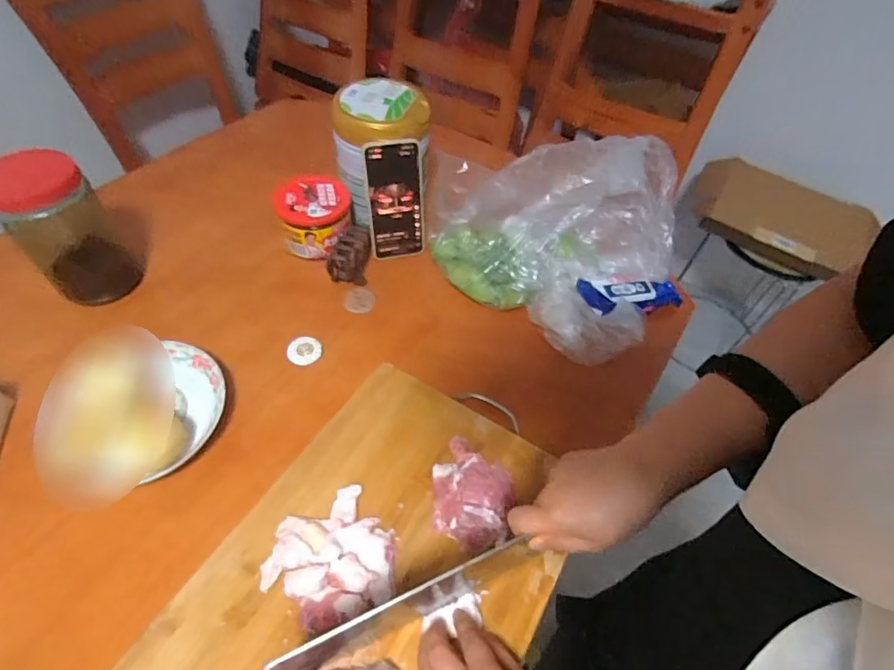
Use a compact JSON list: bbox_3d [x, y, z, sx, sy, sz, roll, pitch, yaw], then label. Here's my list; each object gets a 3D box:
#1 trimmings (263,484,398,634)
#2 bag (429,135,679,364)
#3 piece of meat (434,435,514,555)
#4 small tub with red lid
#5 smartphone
[{"bbox_3d":[-0.107,0.205,0.440,0.111,0.016,0.107,-23,58,-20],"label":"trimmings"},{"bbox_3d":[0.160,-0.156,0.669,0.336,0.170,0.273,40,60,23],"label":"bag"},{"bbox_3d":[0.026,0.159,0.485,0.089,0.022,0.092,26,55,14],"label":"piece of meat"},{"bbox_3d":[-0.190,-0.170,0.693,0.102,0.077,0.098,2,53,-3],"label":"small tub with red lid"},{"bbox_3d":[-0.070,-0.184,0.662,0.079,0.159,0.010,-13,39,-16],"label":"smartphone"}]

